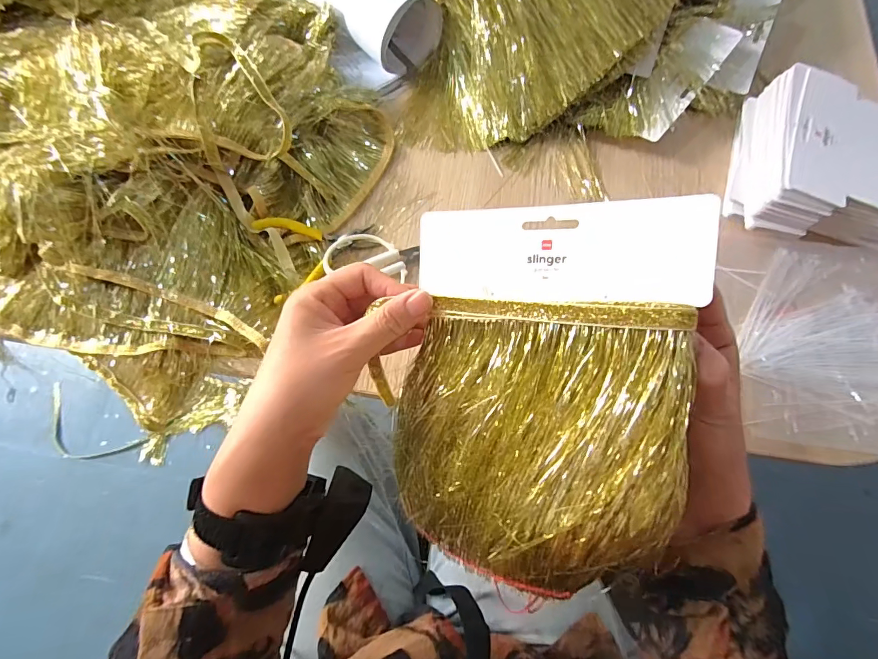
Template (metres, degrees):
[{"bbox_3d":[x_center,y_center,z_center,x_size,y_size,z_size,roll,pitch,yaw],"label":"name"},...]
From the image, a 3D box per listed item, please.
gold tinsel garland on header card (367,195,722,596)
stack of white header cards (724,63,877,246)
[{"bbox_3d":[0.048,0.036,0.245,0.166,0.025,0.214,8,91,29],"label":"gold tinsel garland on header card"},{"bbox_3d":[0.418,-0.164,0.437,0.203,0.064,0.165,14,72,3],"label":"stack of white header cards"}]

